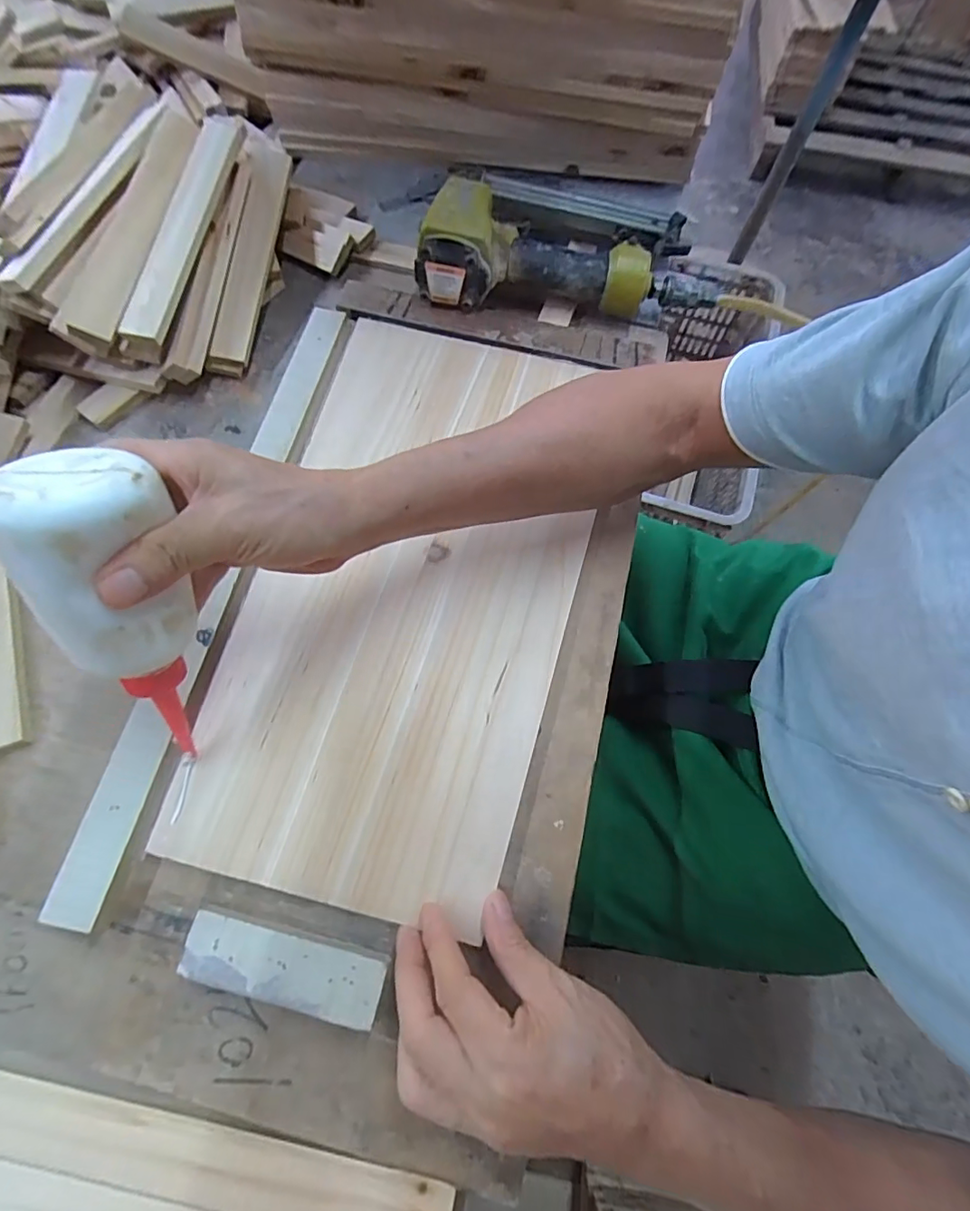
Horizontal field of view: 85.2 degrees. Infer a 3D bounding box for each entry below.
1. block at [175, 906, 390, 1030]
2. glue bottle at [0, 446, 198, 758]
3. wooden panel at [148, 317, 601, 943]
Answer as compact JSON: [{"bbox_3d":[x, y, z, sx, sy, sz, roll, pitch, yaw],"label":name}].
[{"bbox_3d":[-0.105,0.190,0.280,0.103,0.015,0.032,14,68,4],"label":"block"},{"bbox_3d":[-0.167,0.013,0.256,0.051,0.162,0.055,1,41,-1],"label":"glue bottle"},{"bbox_3d":[-0.046,-0.030,0.374,0.215,0.016,0.422,12,68,3],"label":"wooden panel"}]

